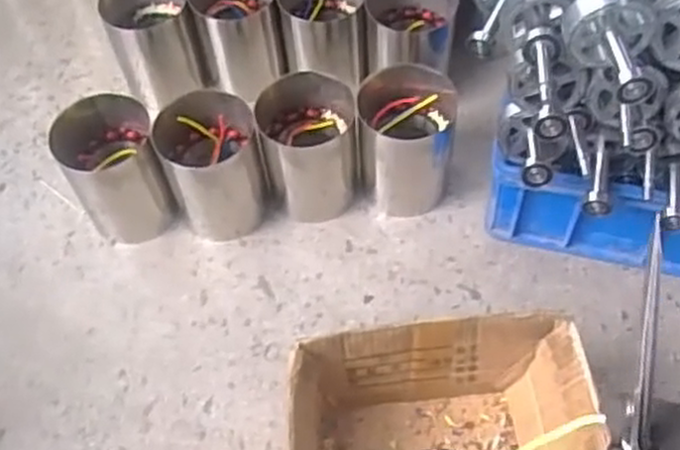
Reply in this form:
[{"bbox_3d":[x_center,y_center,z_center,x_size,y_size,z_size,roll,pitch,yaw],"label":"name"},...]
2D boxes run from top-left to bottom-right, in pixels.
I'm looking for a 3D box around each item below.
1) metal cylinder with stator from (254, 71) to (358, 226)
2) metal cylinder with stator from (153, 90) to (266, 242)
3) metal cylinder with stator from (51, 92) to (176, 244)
[{"bbox_3d":[-0.039,-0.099,0.976,0.119,0.152,0.122,-2,57,3],"label":"metal cylinder with stator"},{"bbox_3d":[-0.162,-0.073,0.971,0.114,0.162,0.114,-2,57,3],"label":"metal cylinder with stator"},{"bbox_3d":[-0.288,-0.072,0.976,0.119,0.151,0.127,-2,57,3],"label":"metal cylinder with stator"}]

